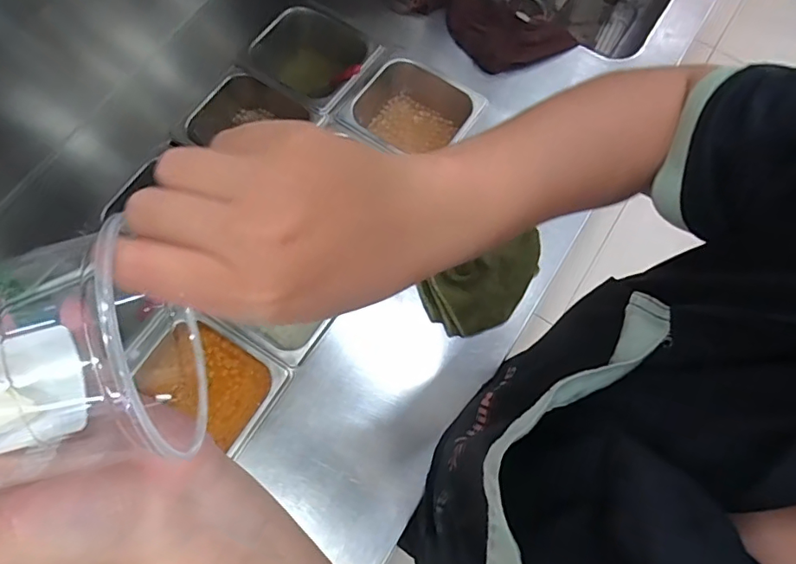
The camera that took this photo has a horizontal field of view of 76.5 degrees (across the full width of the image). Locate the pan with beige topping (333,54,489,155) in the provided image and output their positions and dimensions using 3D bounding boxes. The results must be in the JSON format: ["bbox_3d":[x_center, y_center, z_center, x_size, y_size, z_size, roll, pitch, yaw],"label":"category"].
[{"bbox_3d":[0.016,-0.246,0.784,0.182,0.086,0.156,34,74,9],"label":"pan with beige topping"}]

